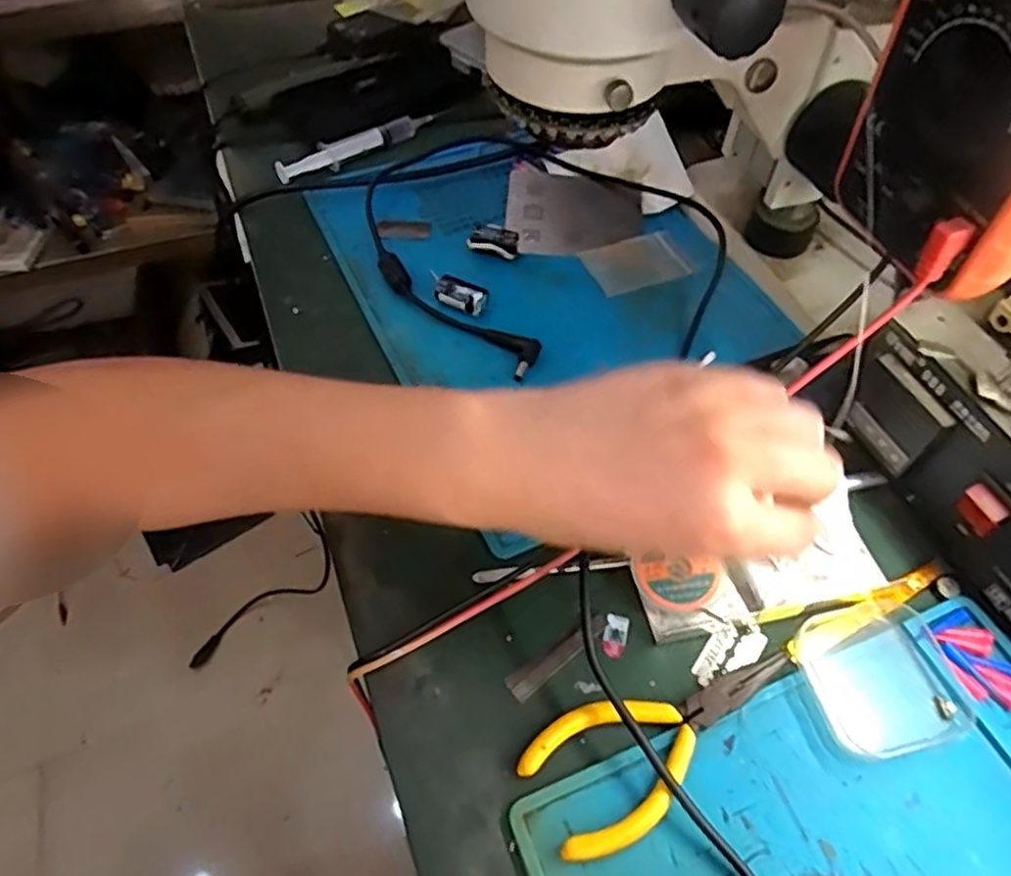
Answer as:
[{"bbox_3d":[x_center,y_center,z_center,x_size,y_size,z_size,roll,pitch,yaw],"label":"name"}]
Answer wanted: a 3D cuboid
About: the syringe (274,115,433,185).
[{"bbox_3d":[-0.118,-0.238,0.569,0.142,0.015,0.018,-35,62,-24],"label":"syringe"}]

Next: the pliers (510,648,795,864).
[{"bbox_3d":[0.071,0.127,0.305,0.128,0.009,0.053,-23,58,-18],"label":"pliers"}]

